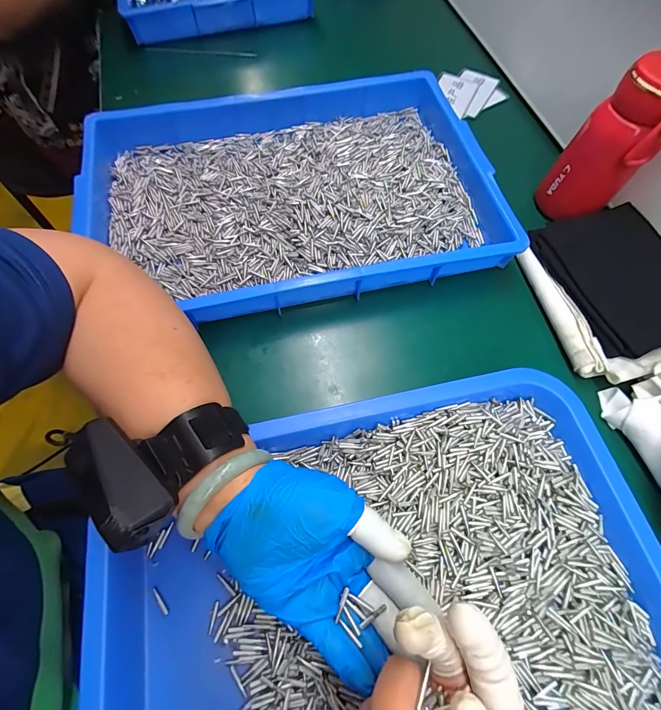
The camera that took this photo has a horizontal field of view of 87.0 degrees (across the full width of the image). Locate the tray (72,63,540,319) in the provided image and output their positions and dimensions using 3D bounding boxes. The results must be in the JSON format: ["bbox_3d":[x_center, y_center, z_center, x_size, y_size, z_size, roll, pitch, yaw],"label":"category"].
[{"bbox_3d":[-0.038,-0.184,0.389,0.449,0.057,0.295,-13,67,-6],"label":"tray"}]

